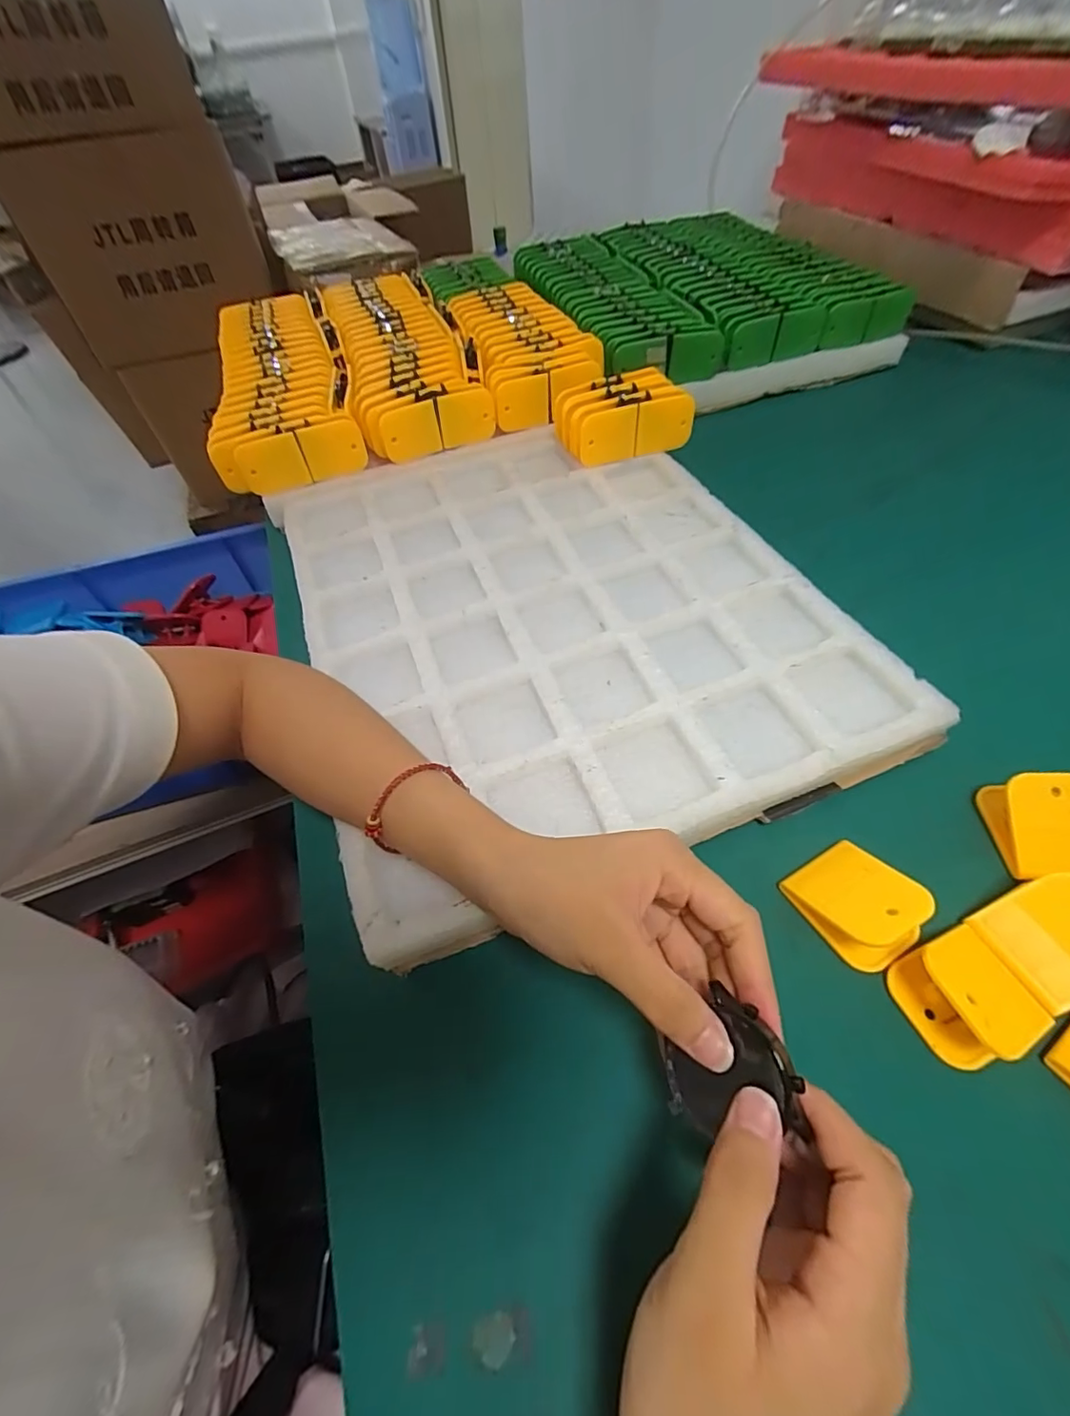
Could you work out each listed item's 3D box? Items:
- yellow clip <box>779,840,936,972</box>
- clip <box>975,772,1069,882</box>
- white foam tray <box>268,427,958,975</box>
[{"bbox_3d":[0.164,0.098,0.270,0.045,0.028,0.055,-26,55,-15],"label":"yellow clip"},{"bbox_3d":[0.279,0.063,0.288,0.045,0.033,0.052,4,53,8],"label":"clip"},{"bbox_3d":[0.007,-0.088,0.412,0.355,0.028,0.436,-20,53,-10],"label":"white foam tray"}]

